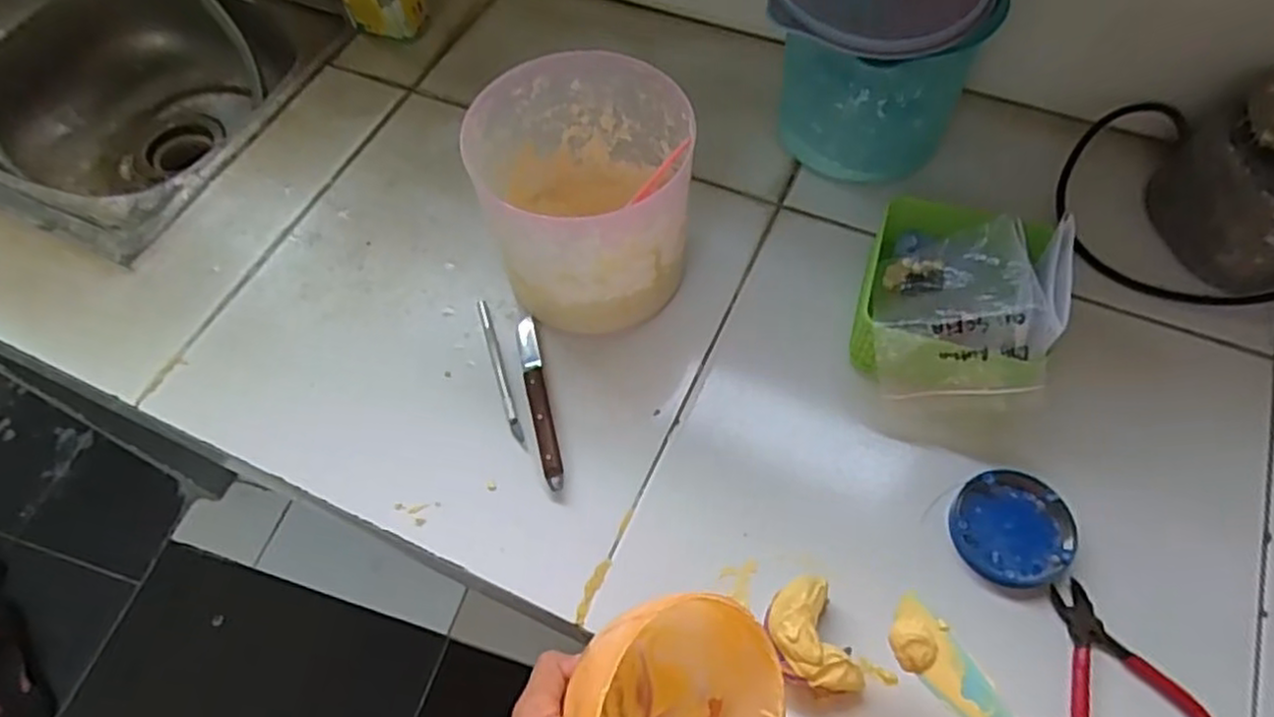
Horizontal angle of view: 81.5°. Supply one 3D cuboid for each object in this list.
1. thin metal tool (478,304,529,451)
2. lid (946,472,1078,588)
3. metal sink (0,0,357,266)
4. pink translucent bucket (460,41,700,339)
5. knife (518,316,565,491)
[{"bbox_3d":[-0.110,0.009,0.593,0.008,0.004,0.143,-17,61,-7],"label":"thin metal tool"},{"bbox_3d":[0.259,0.117,0.510,0.079,0.011,0.076,-1,60,2],"label":"lid"},{"bbox_3d":[-0.730,-0.364,0.909,0.800,0.155,0.419,21,64,14],"label":"metal sink"},{"bbox_3d":[-0.038,-0.121,0.580,0.151,0.152,0.162,-1,60,2],"label":"pink translucent bucket"},{"bbox_3d":[-0.076,0.030,0.576,0.016,0.010,0.151,-13,60,-4],"label":"knife"}]

